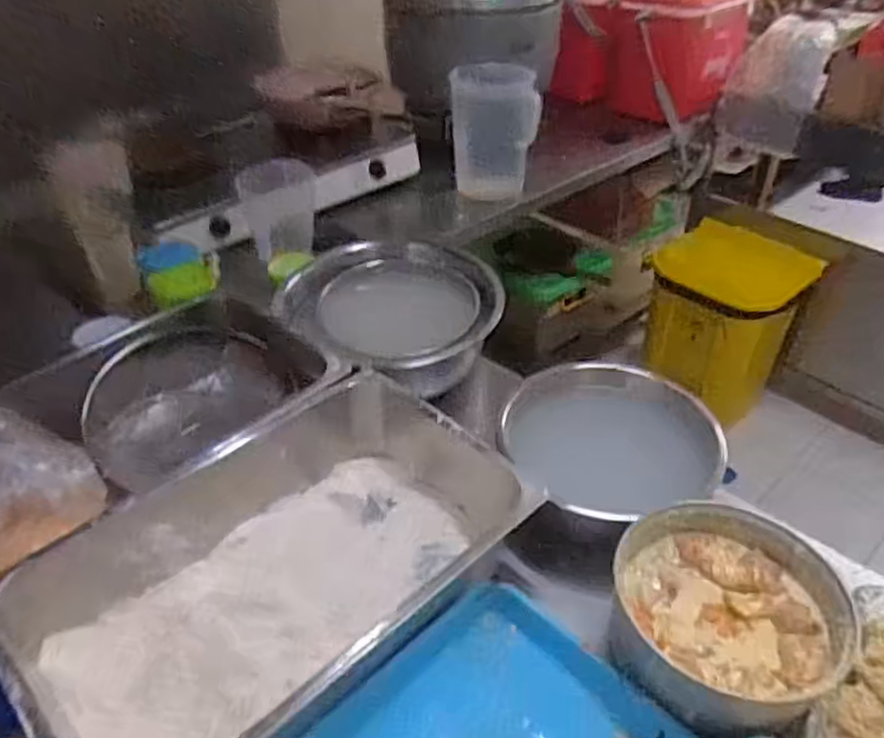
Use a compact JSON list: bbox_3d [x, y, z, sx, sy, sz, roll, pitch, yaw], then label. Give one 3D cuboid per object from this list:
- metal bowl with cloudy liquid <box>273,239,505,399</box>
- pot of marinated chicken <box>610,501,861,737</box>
[{"bbox_3d":[-0.075,-0.070,1.135,0.326,0.154,0.289,-16,41,-18],"label":"metal bowl with cloudy liquid"},{"bbox_3d":[0.297,0.260,0.746,0.229,0.096,0.225,31,48,33],"label":"pot of marinated chicken"}]

